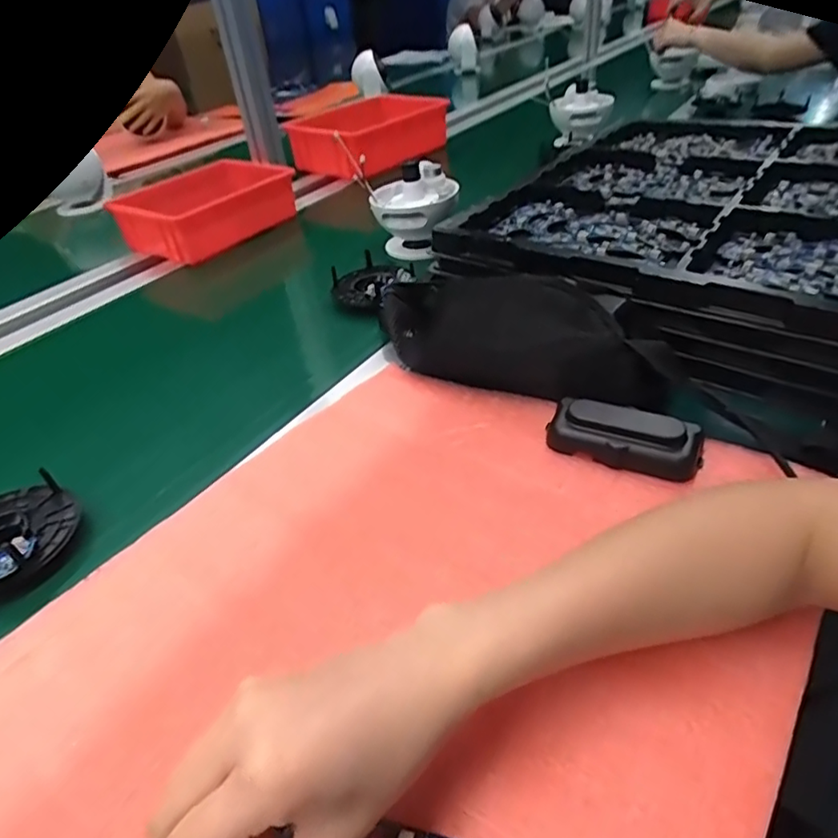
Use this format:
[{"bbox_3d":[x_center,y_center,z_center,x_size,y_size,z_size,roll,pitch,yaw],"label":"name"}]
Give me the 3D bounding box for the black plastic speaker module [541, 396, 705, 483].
[{"bbox_3d":[0.152,0.012,0.430,0.107,0.034,0.043,13,42,23],"label":"black plastic speaker module"}]

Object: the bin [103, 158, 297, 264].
[{"bbox_3d":[-0.328,-0.339,0.921,0.156,0.069,0.248,23,47,32],"label":"bin"}]

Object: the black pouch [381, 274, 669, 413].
[{"bbox_3d":[0.083,-0.073,0.512,0.266,0.075,0.079,16,44,27],"label":"black pouch"}]

